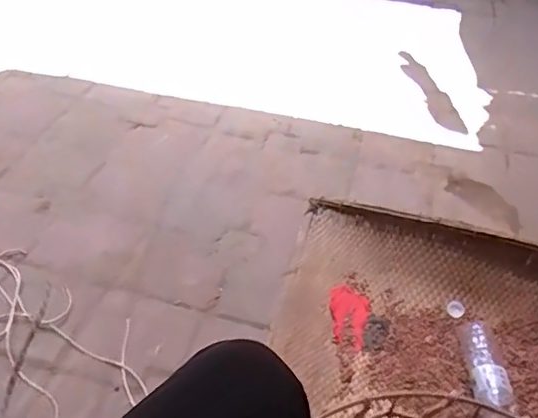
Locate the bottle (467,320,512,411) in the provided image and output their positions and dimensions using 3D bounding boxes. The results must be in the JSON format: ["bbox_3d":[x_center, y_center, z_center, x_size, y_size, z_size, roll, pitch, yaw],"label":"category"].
[{"bbox_3d":[0.388,0.279,1.024,0.066,0.058,0.160,9,41,4],"label":"bottle"}]

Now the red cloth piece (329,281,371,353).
[{"bbox_3d":[0.156,0.208,1.121,0.078,0.012,0.146,10,39,5],"label":"red cloth piece"}]

